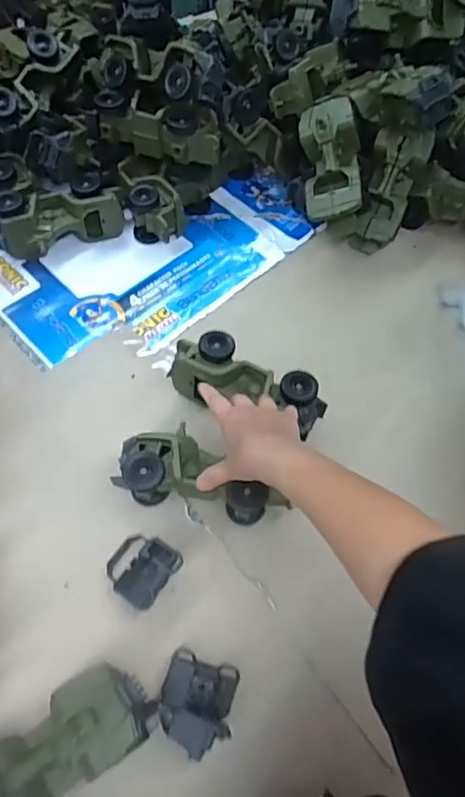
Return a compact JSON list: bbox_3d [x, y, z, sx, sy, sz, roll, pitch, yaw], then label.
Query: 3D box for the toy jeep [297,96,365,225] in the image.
[{"bbox_3d":[0.144,-0.338,0.823,0.086,0.083,0.182,-9,79,23],"label":"toy jeep"}]

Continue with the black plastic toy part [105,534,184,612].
[{"bbox_3d":[-0.098,0.184,0.611,0.072,0.035,0.070,32,62,16],"label":"black plastic toy part"}]

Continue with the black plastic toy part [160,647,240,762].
[{"bbox_3d":[-0.032,0.285,0.531,0.067,0.075,0.083,9,59,3],"label":"black plastic toy part"}]

